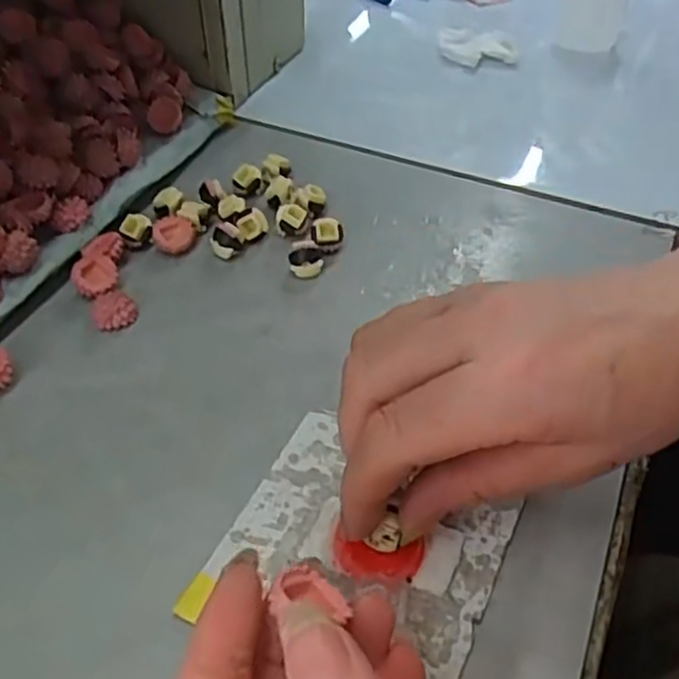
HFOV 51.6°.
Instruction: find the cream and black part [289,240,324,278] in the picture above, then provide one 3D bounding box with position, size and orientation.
[{"bbox_3d":[-0.016,-0.039,0.338,0.016,0.015,0.011,-2,48,-5],"label":"cream and black part"}]

